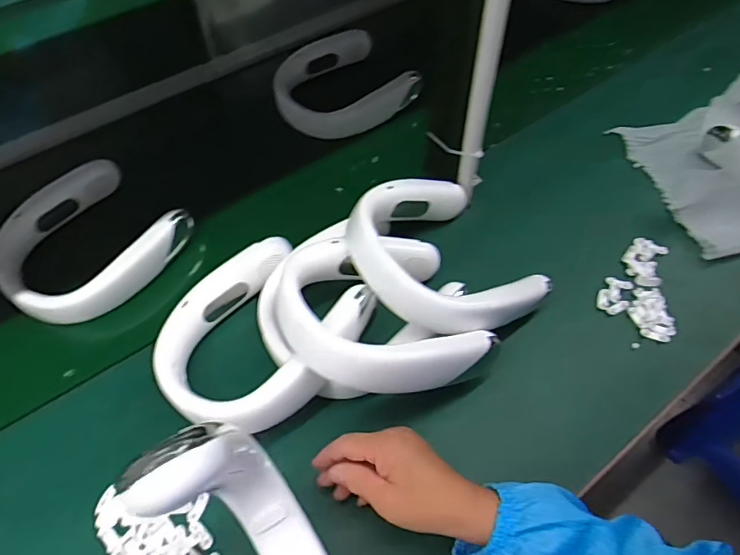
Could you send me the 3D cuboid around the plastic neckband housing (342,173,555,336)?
[{"bbox_3d":[0.081,-0.027,0.566,0.194,0.076,0.194,7,41,-7],"label":"plastic neckband housing"}]

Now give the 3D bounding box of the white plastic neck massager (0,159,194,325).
[{"bbox_3d":[-0.367,-0.049,0.660,0.229,0.054,0.210,31,62,20],"label":"white plastic neck massager"}]

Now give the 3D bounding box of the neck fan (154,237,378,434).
[{"bbox_3d":[-0.120,0.056,0.535,0.190,0.086,0.206,30,61,19],"label":"neck fan"}]

